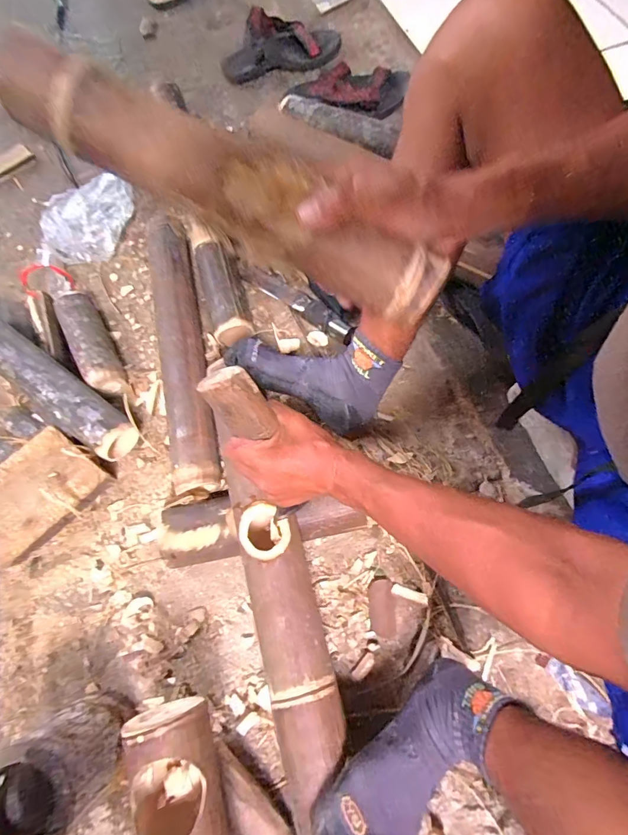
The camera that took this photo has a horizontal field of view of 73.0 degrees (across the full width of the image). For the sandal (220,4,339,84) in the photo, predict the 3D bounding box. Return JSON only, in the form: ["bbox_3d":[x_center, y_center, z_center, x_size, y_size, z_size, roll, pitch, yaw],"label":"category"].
[{"bbox_3d":[-0.075,-0.812,0.922,0.258,0.062,0.134,-7,68,0],"label":"sandal"}]

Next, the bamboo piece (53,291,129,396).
[{"bbox_3d":[-0.356,-0.119,0.687,0.060,0.059,0.195,-31,70,-9],"label":"bamboo piece"}]

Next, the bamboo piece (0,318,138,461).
[{"bbox_3d":[-0.405,-0.061,0.617,0.345,0.065,0.072,34,74,15],"label":"bamboo piece"}]

